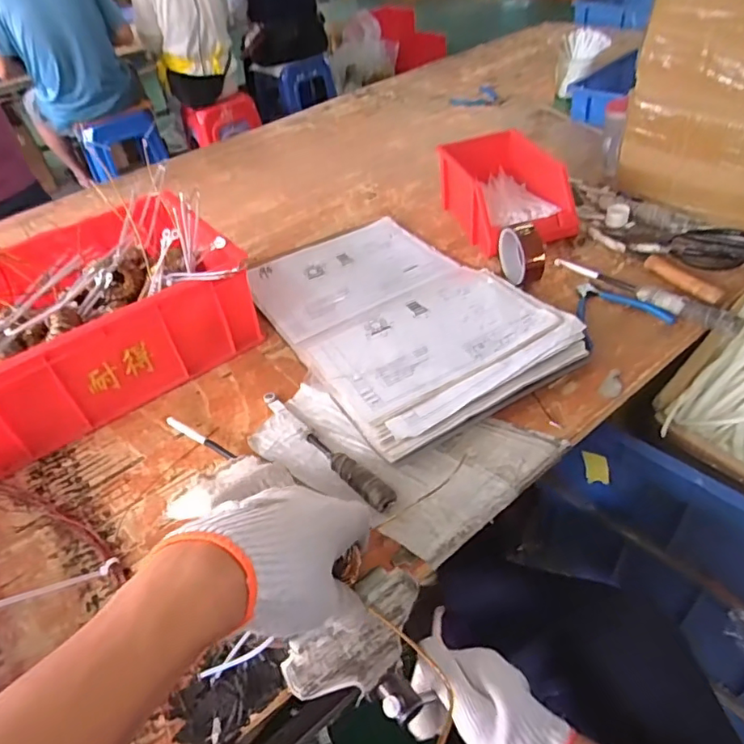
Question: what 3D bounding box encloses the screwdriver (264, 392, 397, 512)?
[{"bbox_3d":[-0.060,0.084,0.640,0.024,0.027,0.237,-34,50,-25],"label":"screwdriver"}]

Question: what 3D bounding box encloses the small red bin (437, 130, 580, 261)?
[{"bbox_3d":[0.221,-0.313,0.961,0.154,0.111,0.268,-13,44,-6],"label":"small red bin"}]

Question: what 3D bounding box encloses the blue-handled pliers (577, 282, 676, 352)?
[{"bbox_3d":[0.325,-0.091,0.777,0.144,0.024,0.127,-20,46,-13],"label":"blue-handled pliers"}]

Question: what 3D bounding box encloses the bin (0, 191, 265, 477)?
[{"bbox_3d":[-0.393,-0.079,0.771,0.392,0.149,0.277,-29,48,-21],"label":"bin"}]

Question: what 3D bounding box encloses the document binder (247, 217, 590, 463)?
[{"bbox_3d":[0.028,-0.098,0.814,0.313,0.034,0.472,-27,47,-19],"label":"document binder"}]

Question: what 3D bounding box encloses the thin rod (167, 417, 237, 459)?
[{"bbox_3d":[-0.212,0.082,0.681,0.125,0.014,0.011,22,51,27],"label":"thin rod"}]

